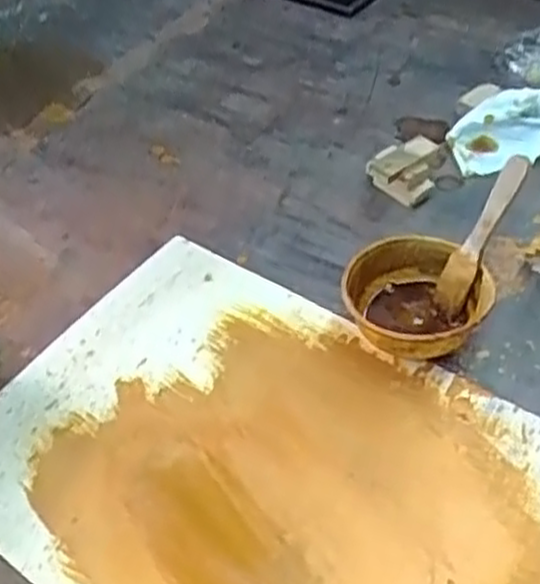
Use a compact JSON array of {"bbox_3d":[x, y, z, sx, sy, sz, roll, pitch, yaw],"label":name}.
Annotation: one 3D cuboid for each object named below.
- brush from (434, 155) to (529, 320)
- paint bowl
[{"bbox_3d":[0.167,-0.043,0.640,0.015,0.145,0.030,-5,39,-35],"label":"brush"},{"bbox_3d":[0.118,0.011,0.660,0.118,0.057,0.106,10,49,14],"label":"paint bowl"}]

